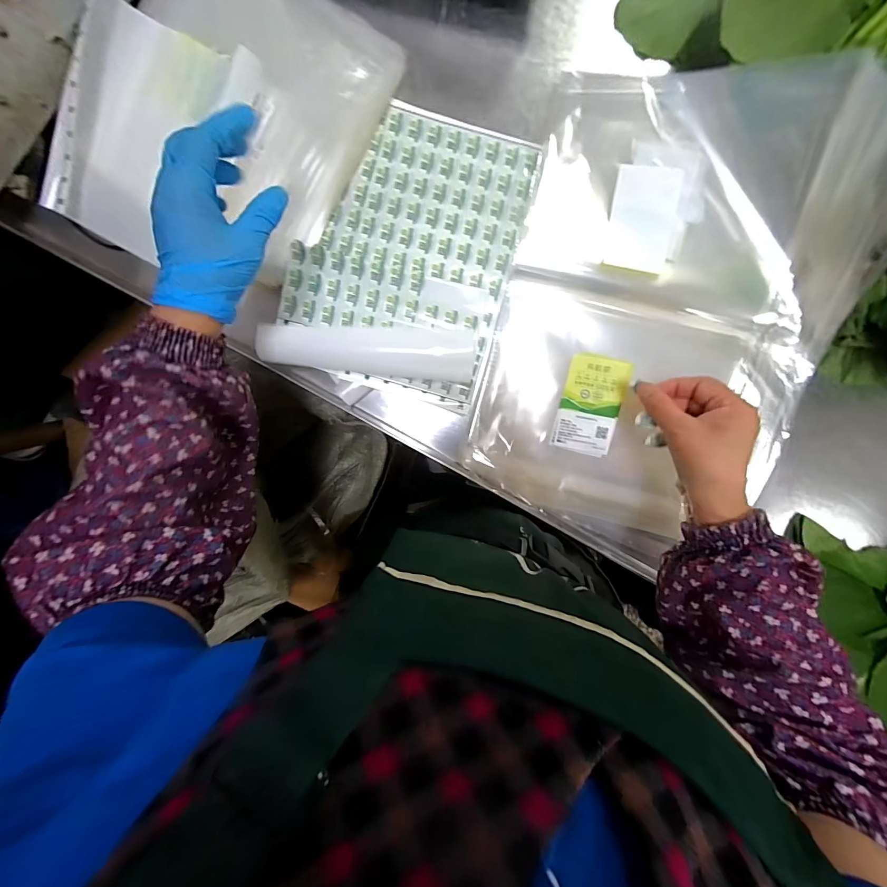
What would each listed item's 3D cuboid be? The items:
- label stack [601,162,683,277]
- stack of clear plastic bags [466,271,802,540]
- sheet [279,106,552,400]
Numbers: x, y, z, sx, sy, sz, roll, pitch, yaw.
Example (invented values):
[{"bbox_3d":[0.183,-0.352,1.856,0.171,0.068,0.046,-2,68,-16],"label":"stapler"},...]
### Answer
[{"bbox_3d":[0.198,-0.222,0.390,0.062,0.004,0.103,10,95,1],"label":"label stack"},{"bbox_3d":[0.201,-0.029,0.427,0.321,0.029,0.230,14,95,0],"label":"stack of clear plastic bags"},{"bbox_3d":[-0.035,-0.206,0.413,0.219,0.027,0.273,17,88,0],"label":"sheet"}]

